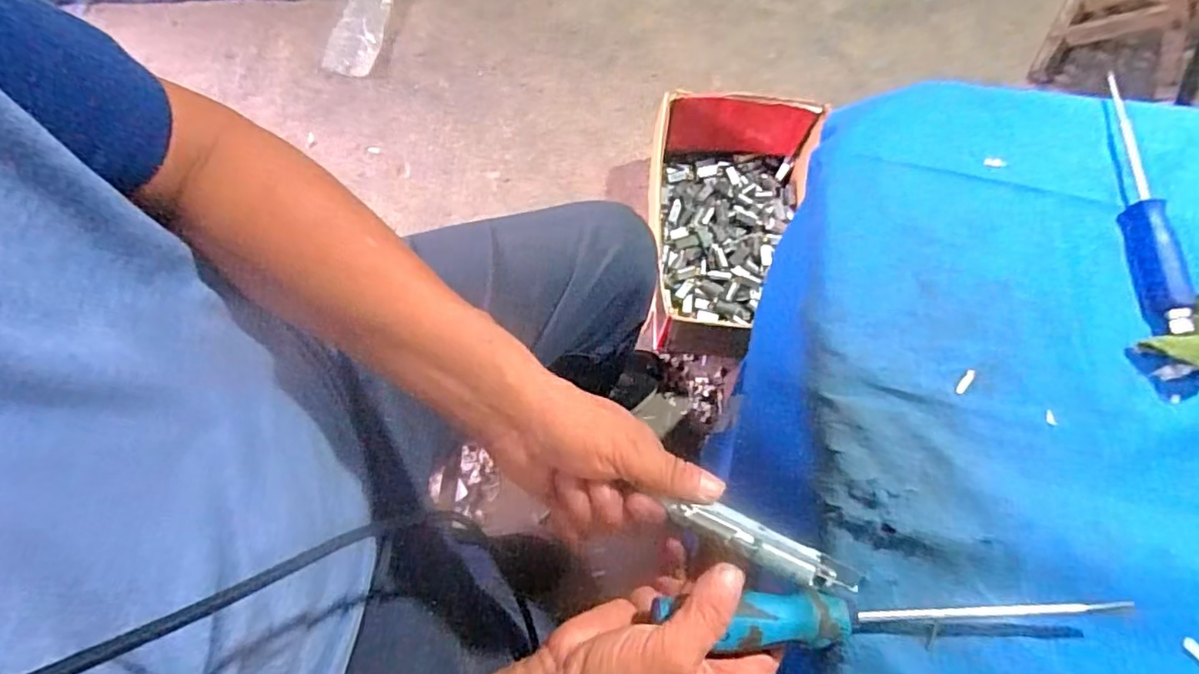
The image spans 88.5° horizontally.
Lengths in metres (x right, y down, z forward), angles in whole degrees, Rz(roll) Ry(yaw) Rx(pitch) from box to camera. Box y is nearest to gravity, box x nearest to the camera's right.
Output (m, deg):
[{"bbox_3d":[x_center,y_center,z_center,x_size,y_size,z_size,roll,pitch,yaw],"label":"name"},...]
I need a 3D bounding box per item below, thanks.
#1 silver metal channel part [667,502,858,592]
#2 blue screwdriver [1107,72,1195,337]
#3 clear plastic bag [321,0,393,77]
[{"bbox_3d":[0.093,0.115,0.339,0.112,0.015,0.020,24,72,0],"label":"silver metal channel part"},{"bbox_3d":[0.367,-0.091,0.412,0.032,0.021,0.183,7,75,-1],"label":"blue screwdriver"},{"bbox_3d":[-0.444,-0.603,1.166,0.098,0.047,0.227,17,75,2],"label":"clear plastic bag"}]

